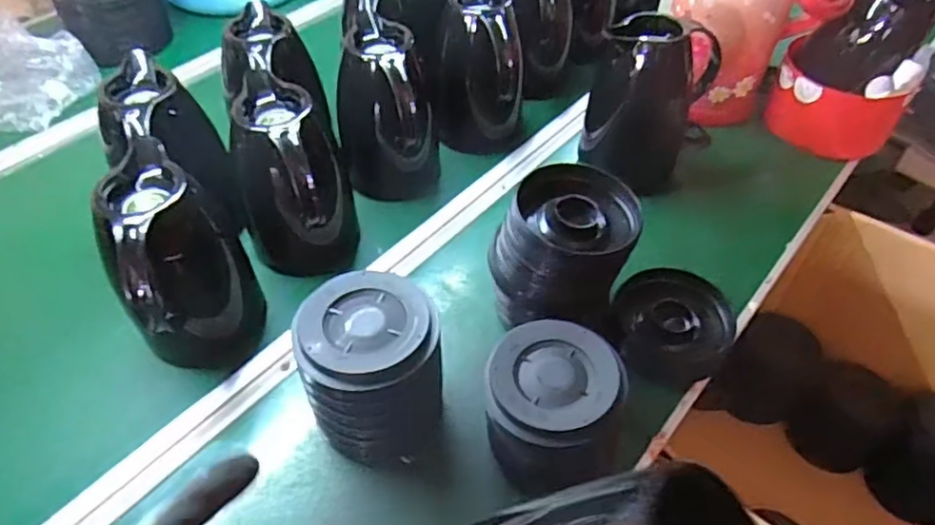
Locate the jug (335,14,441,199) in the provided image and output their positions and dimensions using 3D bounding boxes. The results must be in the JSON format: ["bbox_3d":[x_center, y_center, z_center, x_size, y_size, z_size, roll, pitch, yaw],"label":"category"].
[{"bbox_3d":[-0.098,-0.179,0.781,0.121,0.201,0.156,-5,49,-5],"label":"jug"}]

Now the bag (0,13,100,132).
[{"bbox_3d":[-0.726,-0.290,0.942,0.290,0.067,0.207,23,52,19],"label":"bag"}]

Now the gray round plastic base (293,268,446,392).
[{"bbox_3d":[-0.085,0.055,0.534,0.116,0.029,0.101,-3,48,-3],"label":"gray round plastic base"}]

